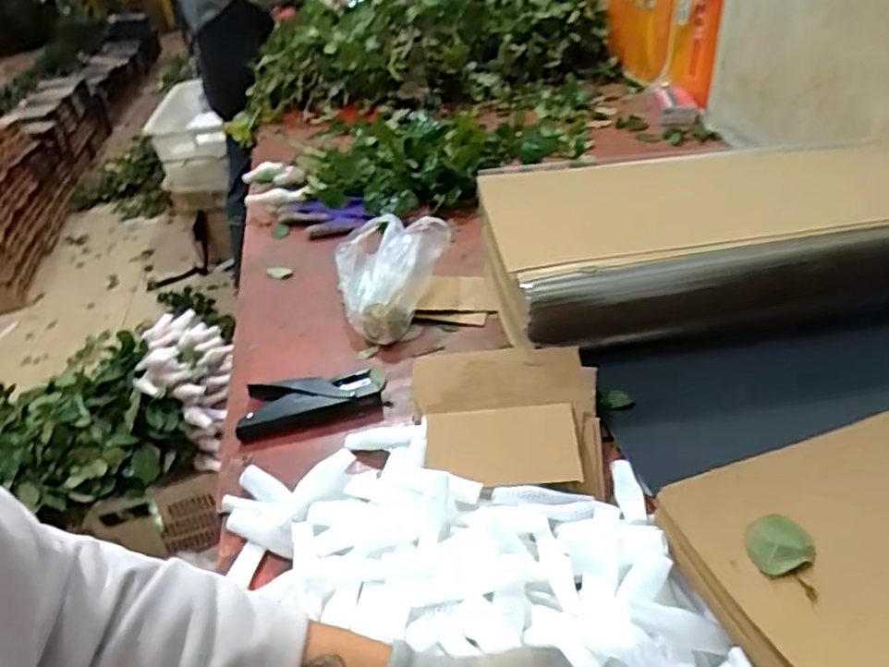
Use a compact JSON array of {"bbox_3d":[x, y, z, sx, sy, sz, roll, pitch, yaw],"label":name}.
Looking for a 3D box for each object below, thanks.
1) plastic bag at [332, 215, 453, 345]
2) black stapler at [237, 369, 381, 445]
[{"bbox_3d":[-0.062,-0.079,0.876,0.155,0.085,0.208,-8,36,-5],"label":"plastic bag"},{"bbox_3d":[-0.146,0.076,0.726,0.152,0.030,0.061,-7,36,-3],"label":"black stapler"}]

